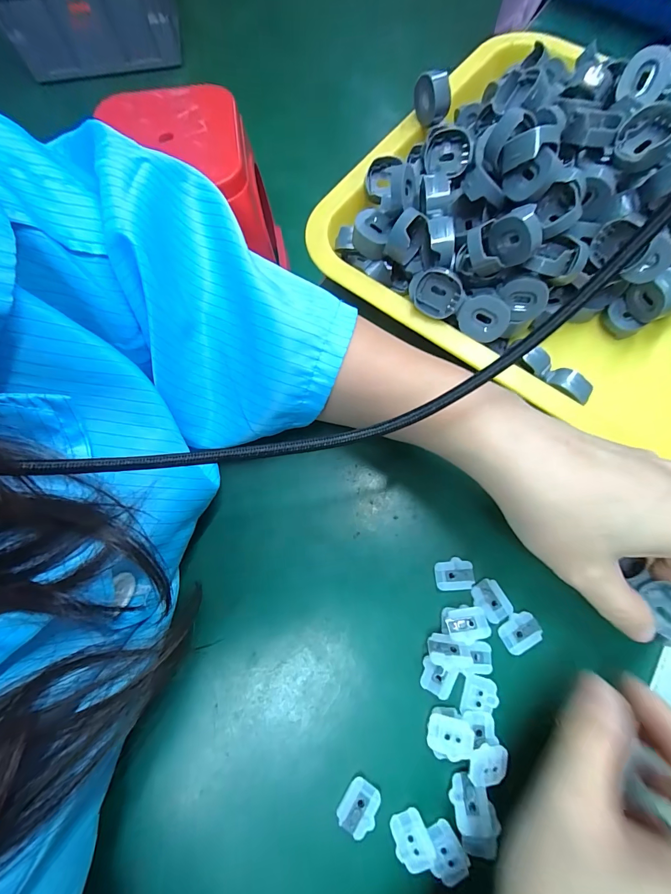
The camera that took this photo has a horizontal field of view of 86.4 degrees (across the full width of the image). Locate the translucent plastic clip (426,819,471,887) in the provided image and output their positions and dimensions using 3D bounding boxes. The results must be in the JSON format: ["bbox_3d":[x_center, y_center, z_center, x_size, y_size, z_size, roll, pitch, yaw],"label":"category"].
[{"bbox_3d":[0.052,0.194,0.170,0.017,0.004,0.021,-31,75,-9],"label":"translucent plastic clip"}]

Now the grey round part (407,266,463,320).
[{"bbox_3d":[0.060,-0.093,0.215,0.031,0.026,0.013,24,34,14],"label":"grey round part"}]

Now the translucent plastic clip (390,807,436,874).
[{"bbox_3d":[0.037,0.189,0.170,0.017,0.004,0.021,-22,74,-7],"label":"translucent plastic clip"}]

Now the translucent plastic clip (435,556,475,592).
[{"bbox_3d":[0.069,0.073,0.205,0.021,0.004,0.017,-4,73,-1],"label":"translucent plastic clip"}]

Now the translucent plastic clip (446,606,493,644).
[{"bbox_3d":[0.072,0.097,0.194,0.021,0.009,0.016,-13,73,-4],"label":"translucent plastic clip"}]

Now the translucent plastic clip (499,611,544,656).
[{"bbox_3d":[0.102,0.102,0.196,0.022,0.004,0.017,-33,76,-10],"label":"translucent plastic clip"}]

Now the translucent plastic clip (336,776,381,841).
[{"bbox_3d":[0.012,0.177,0.174,0.017,0.004,0.021,31,75,9],"label":"translucent plastic clip"}]

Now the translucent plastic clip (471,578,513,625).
[{"bbox_3d":[0.089,0.087,0.201,0.017,0.004,0.022,-31,75,-9],"label":"translucent plastic clip"}]

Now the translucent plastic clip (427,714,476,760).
[{"bbox_3d":[0.058,0.147,0.180,0.021,0.006,0.017,6,73,2],"label":"translucent plastic clip"}]

